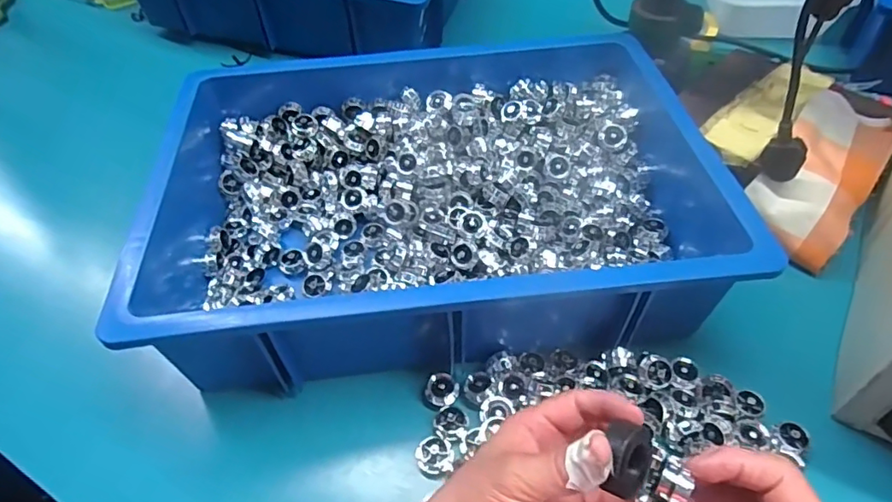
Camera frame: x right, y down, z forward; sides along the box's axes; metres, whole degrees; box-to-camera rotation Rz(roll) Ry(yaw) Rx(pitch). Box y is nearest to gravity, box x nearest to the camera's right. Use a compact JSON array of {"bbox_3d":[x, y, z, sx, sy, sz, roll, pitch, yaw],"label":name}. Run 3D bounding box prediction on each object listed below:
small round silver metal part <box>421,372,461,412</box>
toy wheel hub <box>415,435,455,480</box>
[{"bbox_3d":[-0.004,0.104,0.405,0.023,0.009,0.026,26,57,22],"label":"small round silver metal part"},{"bbox_3d":[-0.008,0.141,0.376,0.026,0.014,0.026,-2,51,2],"label":"toy wheel hub"}]

